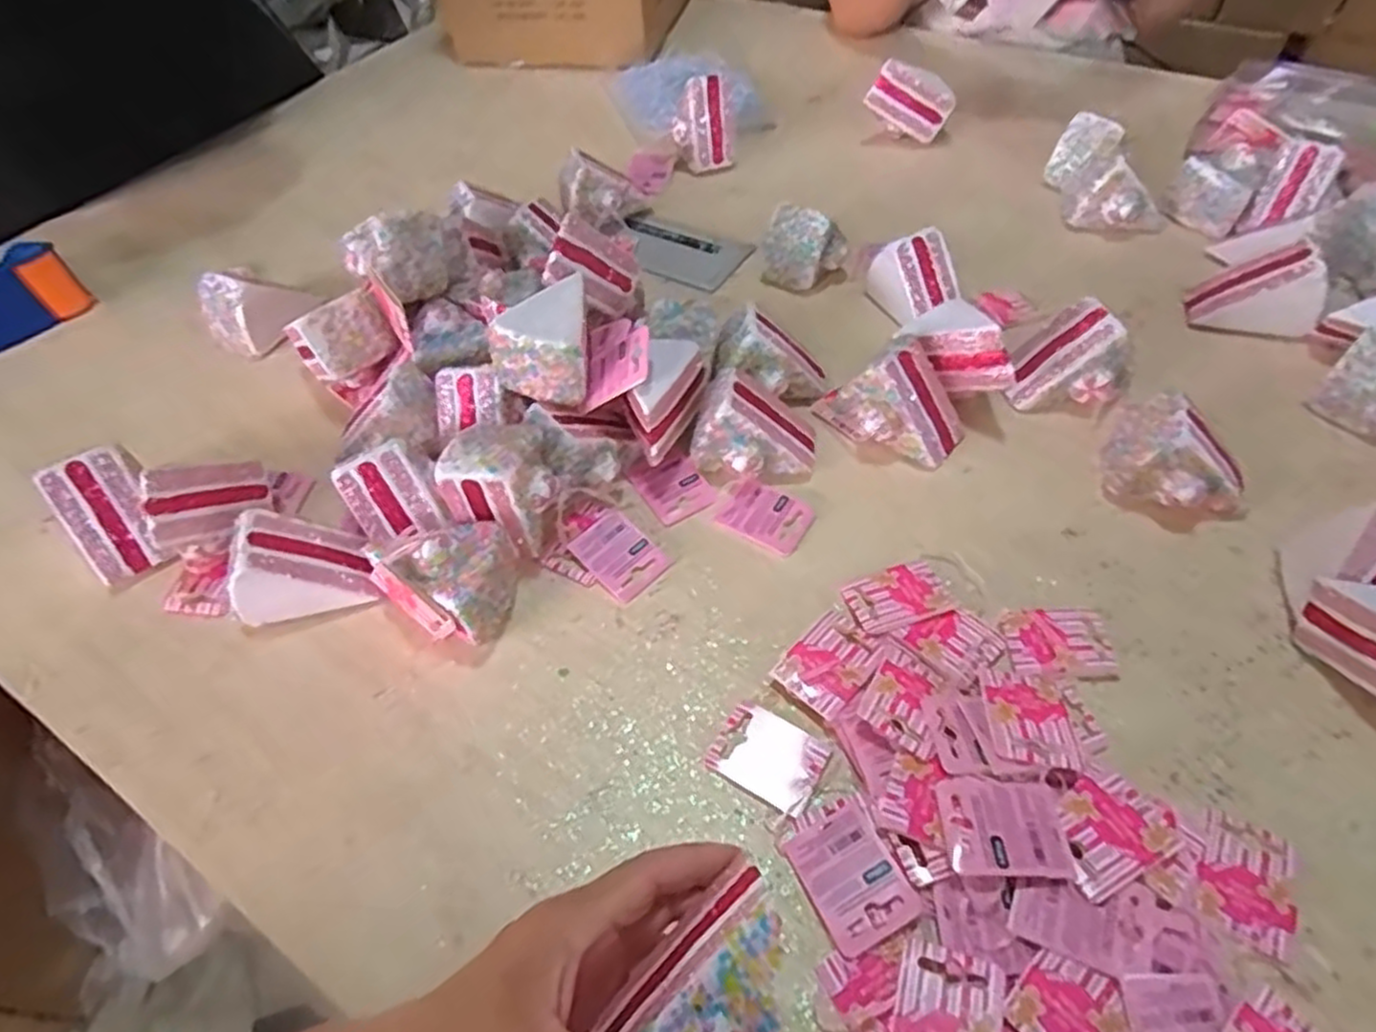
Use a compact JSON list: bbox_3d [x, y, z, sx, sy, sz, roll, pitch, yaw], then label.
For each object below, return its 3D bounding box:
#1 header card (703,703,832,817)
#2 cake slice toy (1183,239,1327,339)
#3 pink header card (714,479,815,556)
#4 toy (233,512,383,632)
[{"bbox_3d":[0.045,0.136,0.416,0.059,0.006,0.043,26,59,21],"label":"header card"},{"bbox_3d":[0.458,-0.184,0.589,0.081,0.051,0.054,6,54,8],"label":"cake slice toy"},{"bbox_3d":[0.056,-0.001,0.518,0.057,0.009,0.044,26,59,21],"label":"pink header card"},{"bbox_3d":[-0.245,0.030,0.474,0.086,0.065,0.059,-7,53,-2],"label":"toy"}]

